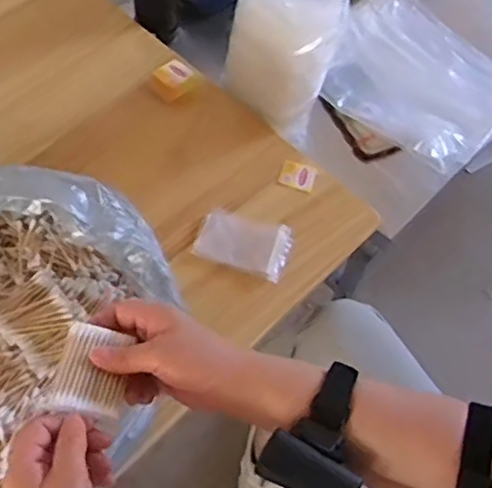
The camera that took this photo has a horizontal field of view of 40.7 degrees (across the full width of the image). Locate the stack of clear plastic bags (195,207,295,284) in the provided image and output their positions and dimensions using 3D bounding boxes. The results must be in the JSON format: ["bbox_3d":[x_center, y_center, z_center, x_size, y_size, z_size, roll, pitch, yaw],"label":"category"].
[{"bbox_3d":[-0.002,-0.001,0.800,0.107,0.017,0.069,16,59,5],"label":"stack of clear plastic bags"}]

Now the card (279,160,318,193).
[{"bbox_3d":[0.067,-0.088,0.848,0.047,0.007,0.041,22,60,9],"label":"card"}]

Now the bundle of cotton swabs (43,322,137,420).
[{"bbox_3d":[-0.119,0.096,0.517,0.052,0.015,0.071,7,59,0],"label":"bundle of cotton swabs"}]

